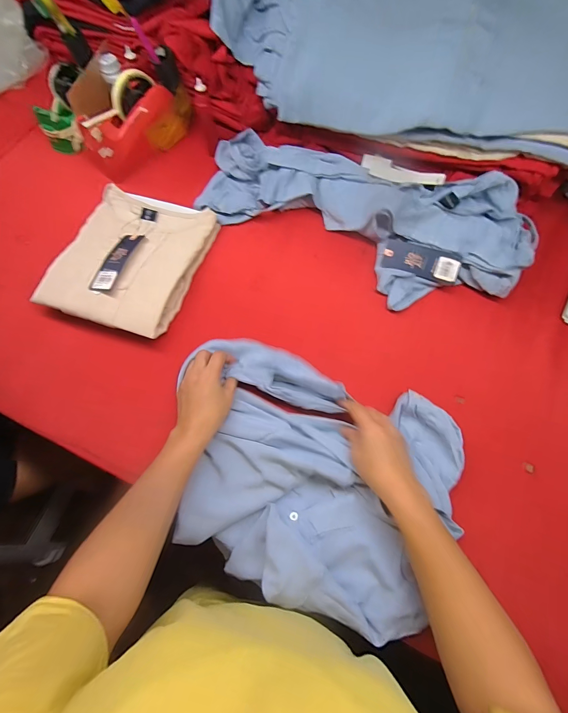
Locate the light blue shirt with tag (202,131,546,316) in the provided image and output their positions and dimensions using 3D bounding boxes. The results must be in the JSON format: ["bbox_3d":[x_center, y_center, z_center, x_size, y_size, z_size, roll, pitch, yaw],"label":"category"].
[{"bbox_3d":[0.116,-0.254,0.541,0.571,0.077,0.217,25,69,9],"label":"light blue shirt with tag"}]

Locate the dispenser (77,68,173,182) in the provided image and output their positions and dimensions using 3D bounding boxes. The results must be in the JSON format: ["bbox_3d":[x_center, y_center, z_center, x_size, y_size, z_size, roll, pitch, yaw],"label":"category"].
[{"bbox_3d":[-0.295,-0.434,0.591,0.074,0.080,0.191,36,90,11],"label":"dispenser"}]

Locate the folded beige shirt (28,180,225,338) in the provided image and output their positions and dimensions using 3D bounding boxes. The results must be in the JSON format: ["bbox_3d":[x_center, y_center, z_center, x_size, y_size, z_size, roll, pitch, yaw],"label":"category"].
[{"bbox_3d":[-0.256,-0.168,0.538,0.213,0.036,0.251,17,68,5],"label":"folded beige shirt"}]

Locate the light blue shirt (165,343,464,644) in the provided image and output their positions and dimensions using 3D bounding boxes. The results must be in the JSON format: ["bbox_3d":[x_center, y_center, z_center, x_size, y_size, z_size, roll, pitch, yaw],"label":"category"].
[{"bbox_3d":[0.035,0.151,0.421,0.350,0.049,0.286,19,71,5],"label":"light blue shirt"}]

